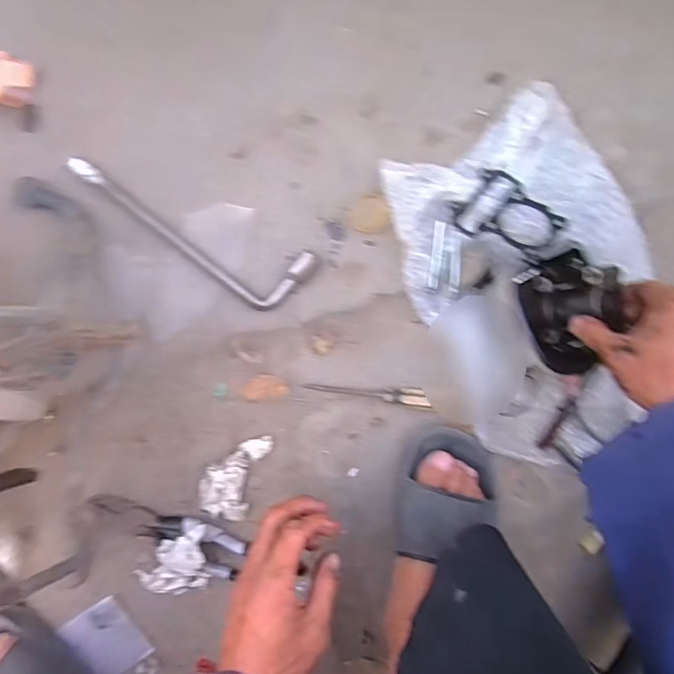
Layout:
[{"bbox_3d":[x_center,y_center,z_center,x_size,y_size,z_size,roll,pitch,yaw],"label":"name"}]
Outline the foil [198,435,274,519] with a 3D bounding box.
[{"bbox_3d":[-0.111,0.148,0.536,0.056,0.026,0.098,21,92,-2],"label":"foil"}]

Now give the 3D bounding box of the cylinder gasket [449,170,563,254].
[{"bbox_3d":[0.169,-0.121,0.496,0.096,0.012,0.090,38,69,14],"label":"cylinder gasket"}]

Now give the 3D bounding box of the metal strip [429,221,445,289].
[{"bbox_3d":[0.104,-0.086,0.526,0.011,0.007,0.069,6,93,-2],"label":"metal strip"}]

